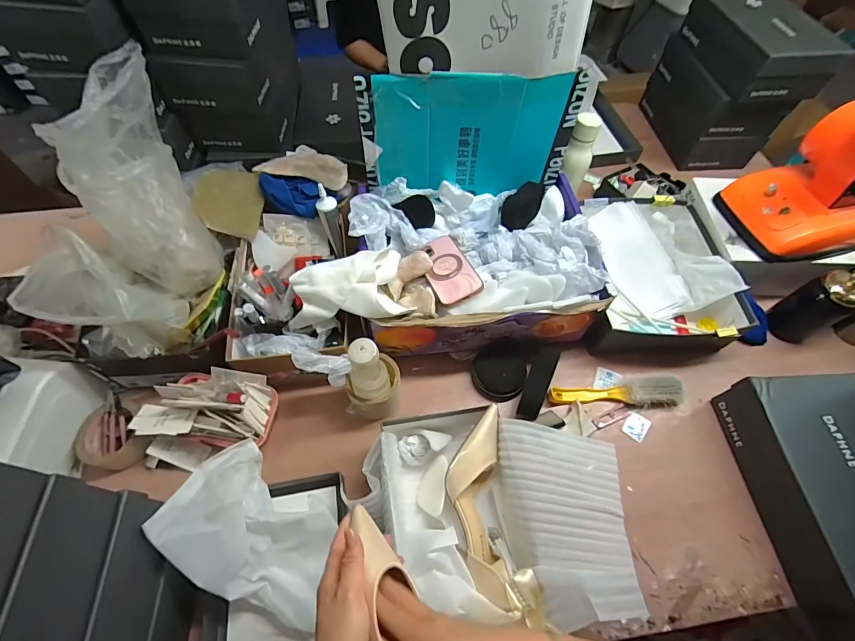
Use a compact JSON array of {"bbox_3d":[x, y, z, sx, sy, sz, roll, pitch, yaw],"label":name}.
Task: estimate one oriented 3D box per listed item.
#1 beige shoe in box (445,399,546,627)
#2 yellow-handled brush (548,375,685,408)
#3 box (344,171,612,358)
[{"bbox_3d":[0.078,0.263,0.542,0.086,0.069,0.252,-7,60,-5],"label":"beige shoe in box"},{"bbox_3d":[0.325,0.125,0.677,0.228,0.035,0.050,-3,60,-3],"label":"yellow-handled brush"},{"bbox_3d":[0.080,-0.113,0.708,0.397,0.147,0.295,-5,60,-4],"label":"box"}]

